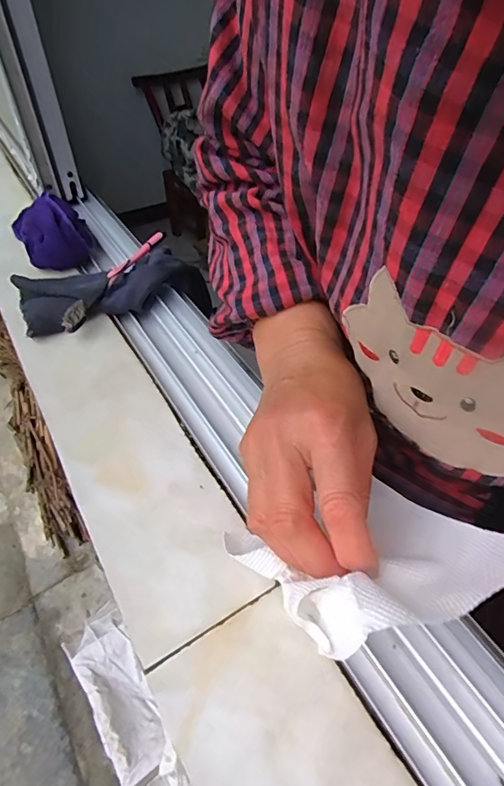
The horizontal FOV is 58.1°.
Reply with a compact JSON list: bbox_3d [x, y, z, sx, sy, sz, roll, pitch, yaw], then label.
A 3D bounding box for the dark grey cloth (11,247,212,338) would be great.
[{"bbox_3d":[-0.149,-0.117,0.486,0.187,0.060,0.120,-21,51,-18],"label":"dark grey cloth"}]

